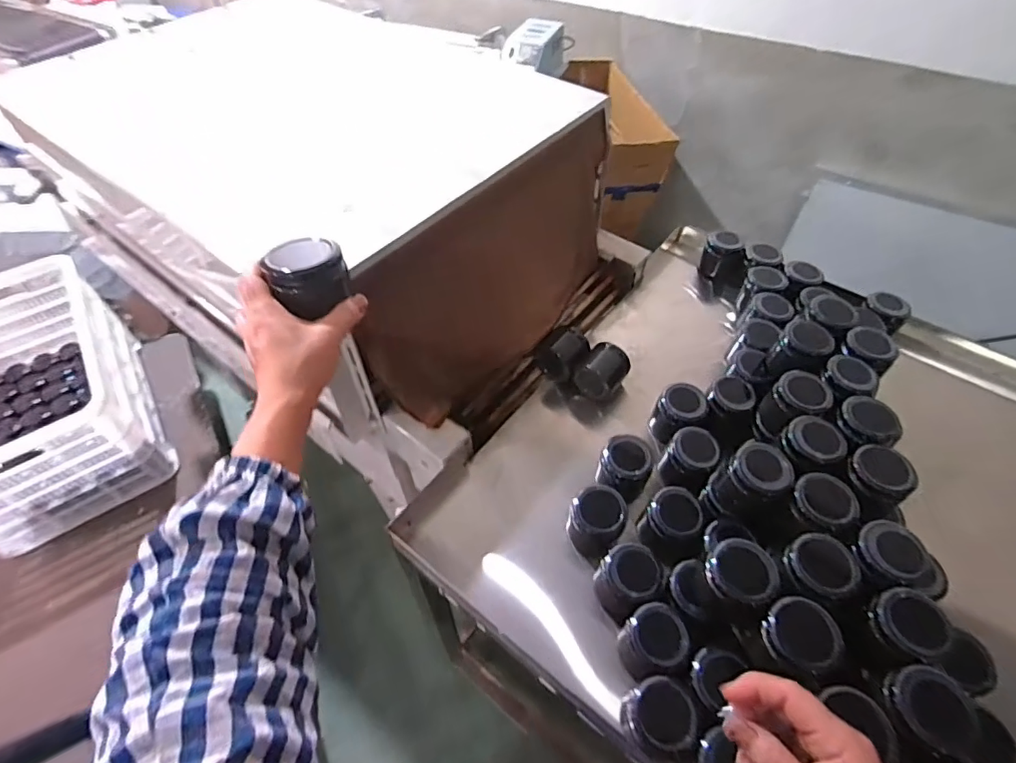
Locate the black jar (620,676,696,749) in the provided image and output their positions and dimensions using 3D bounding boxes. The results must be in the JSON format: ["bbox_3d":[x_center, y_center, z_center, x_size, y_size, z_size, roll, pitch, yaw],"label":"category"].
[{"bbox_3d":[0.146,0.332,0.513,0.066,0.063,0.064,-23,54,-17],"label":"black jar"}]

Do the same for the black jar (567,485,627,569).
[{"bbox_3d":[0.106,0.172,0.629,0.063,0.066,0.066,0,50,1],"label":"black jar"}]

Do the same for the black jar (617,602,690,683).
[{"bbox_3d":[0.155,0.276,0.550,0.064,0.067,0.060,0,50,1],"label":"black jar"}]

